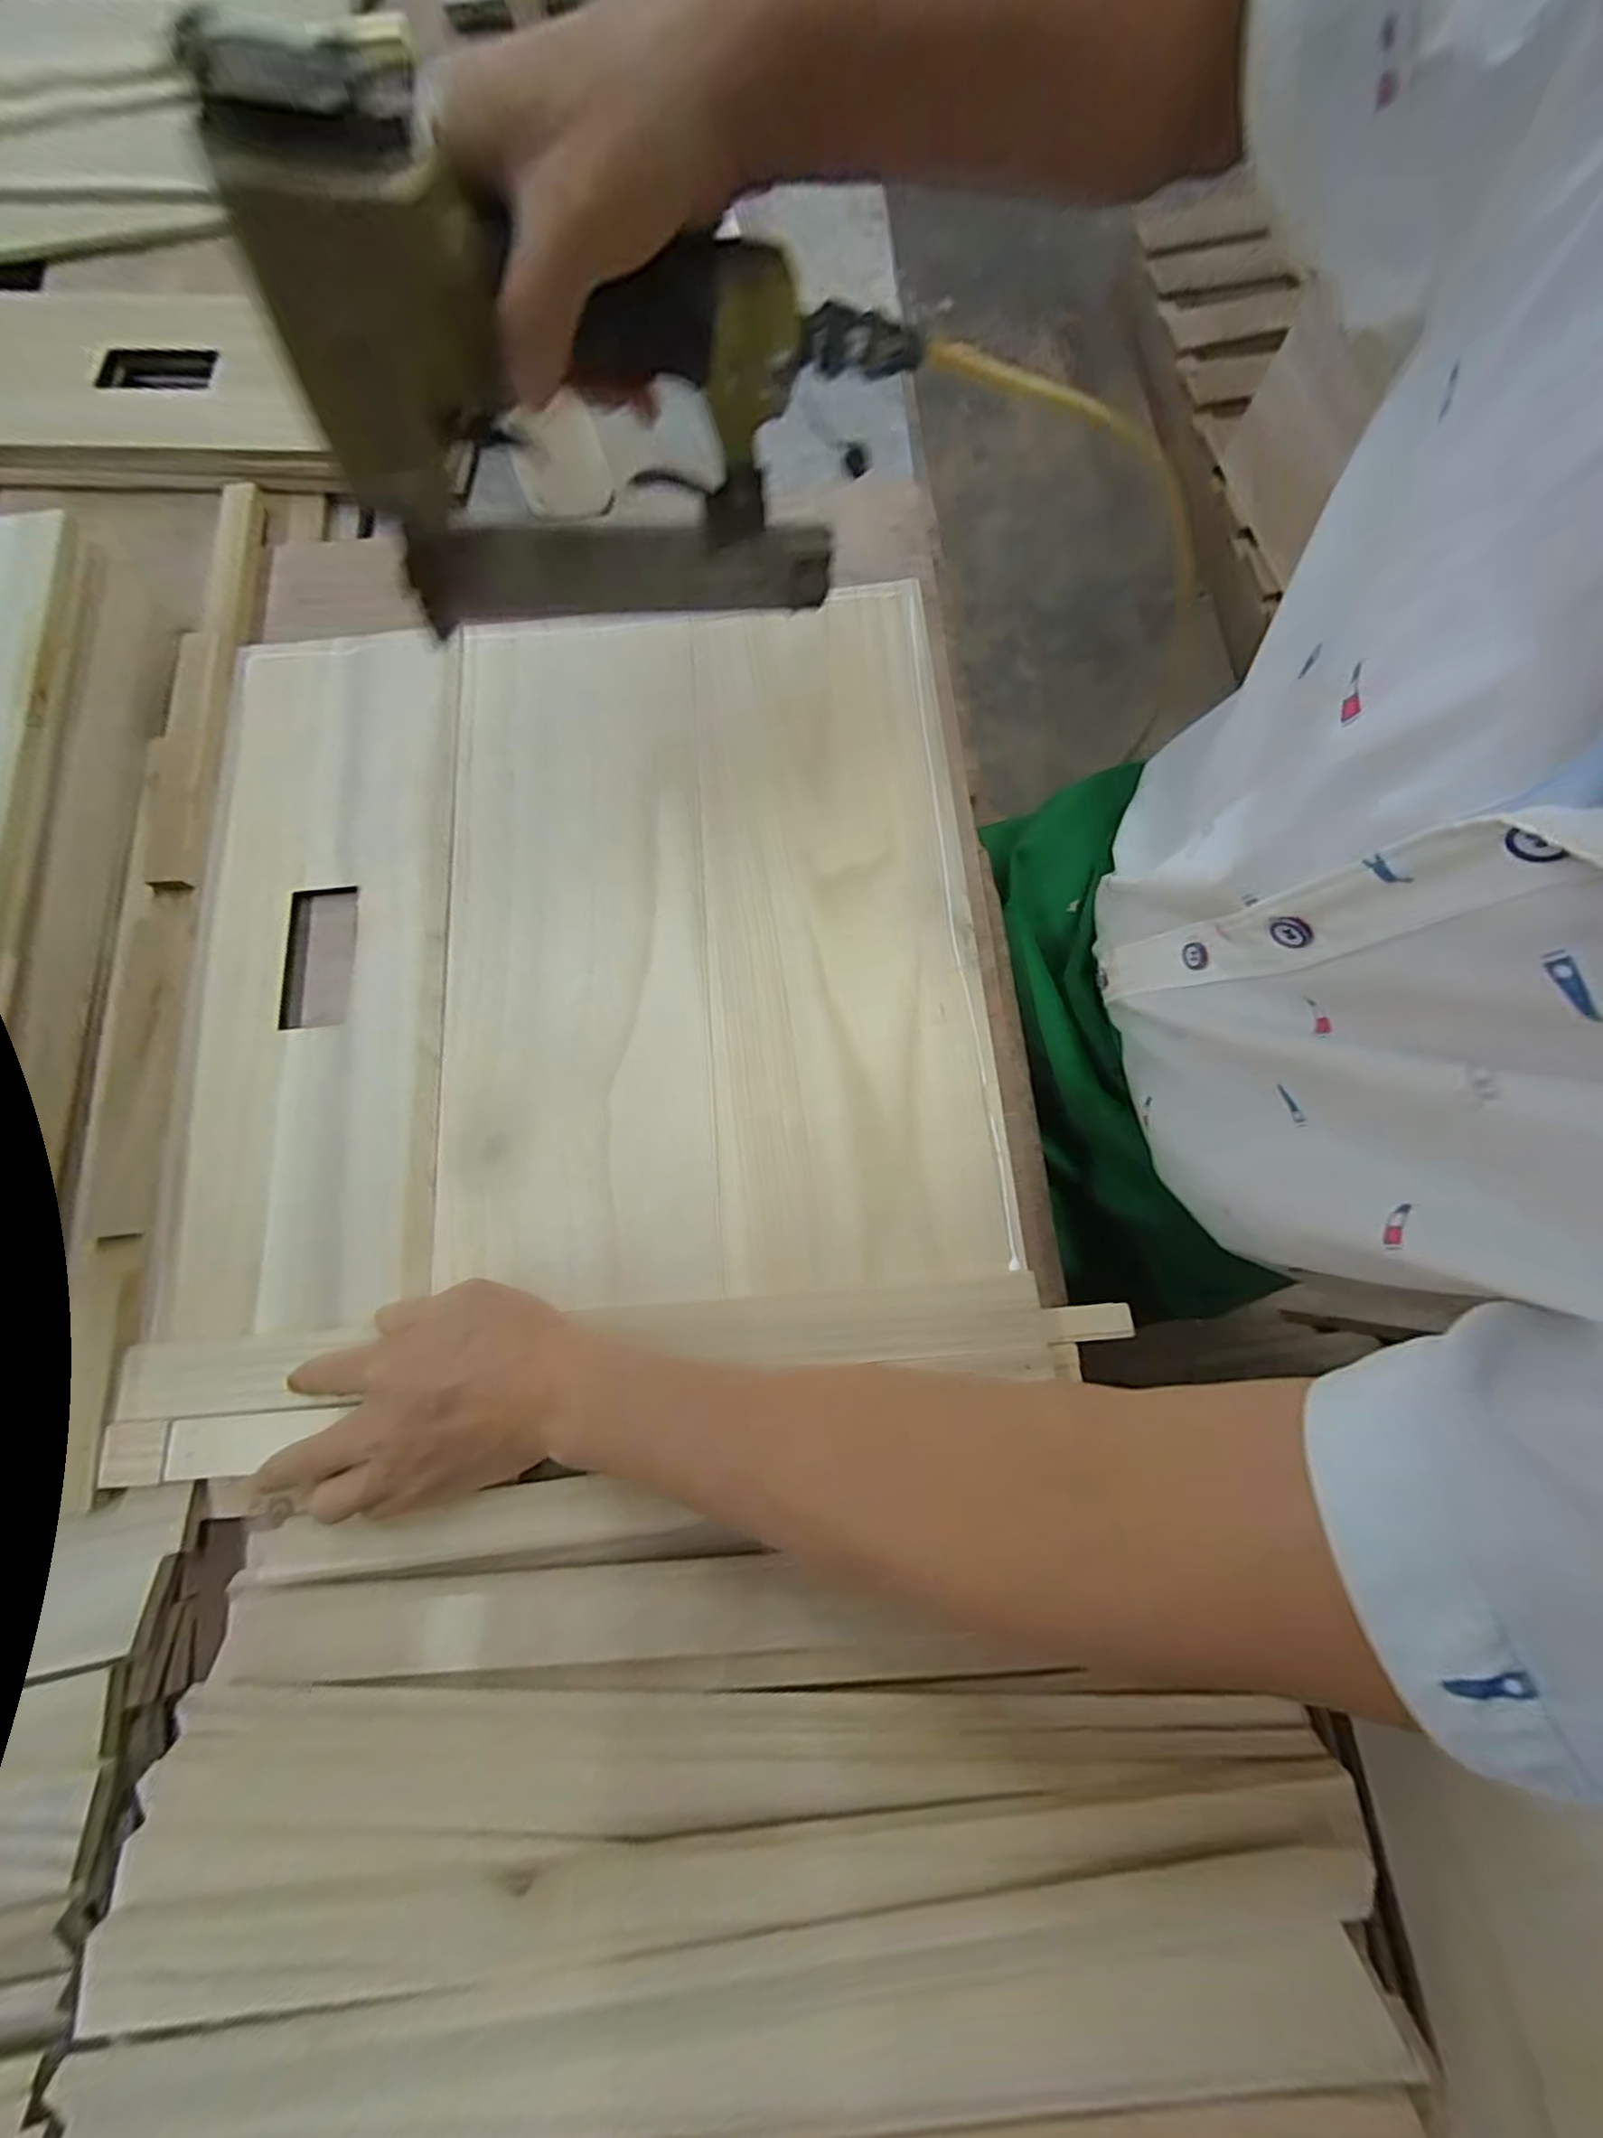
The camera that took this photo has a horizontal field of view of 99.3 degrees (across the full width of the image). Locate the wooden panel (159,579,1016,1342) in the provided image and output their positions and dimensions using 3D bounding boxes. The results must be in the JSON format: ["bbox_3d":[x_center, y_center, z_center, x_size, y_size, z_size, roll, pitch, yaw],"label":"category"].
[{"bbox_3d":[-0.128,-0.085,0.395,0.433,0.018,0.417,-5,75,1],"label":"wooden panel"}]

